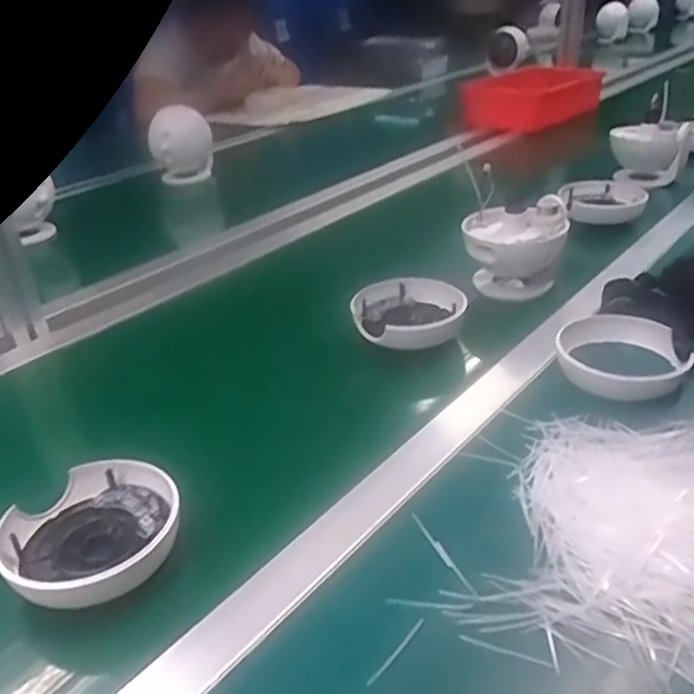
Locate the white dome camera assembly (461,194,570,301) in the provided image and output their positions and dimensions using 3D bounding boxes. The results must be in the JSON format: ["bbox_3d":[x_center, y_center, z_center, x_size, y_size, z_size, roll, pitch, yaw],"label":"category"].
[{"bbox_3d":[0.198,-0.112,0.816,0.110,0.111,0.099,7,31,17],"label":"white dome camera assembly"}]

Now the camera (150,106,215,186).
[{"bbox_3d":[-0.310,-0.382,1.294,0.114,0.147,0.096,-9,30,-10],"label":"camera"}]

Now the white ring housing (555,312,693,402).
[{"bbox_3d":[0.259,0.006,0.655,0.122,0.028,0.120,12,32,24],"label":"white ring housing"}]

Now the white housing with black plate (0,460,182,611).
[{"bbox_3d":[-0.178,0.128,0.476,0.103,0.033,0.115,20,36,35],"label":"white housing with black plate"}]

